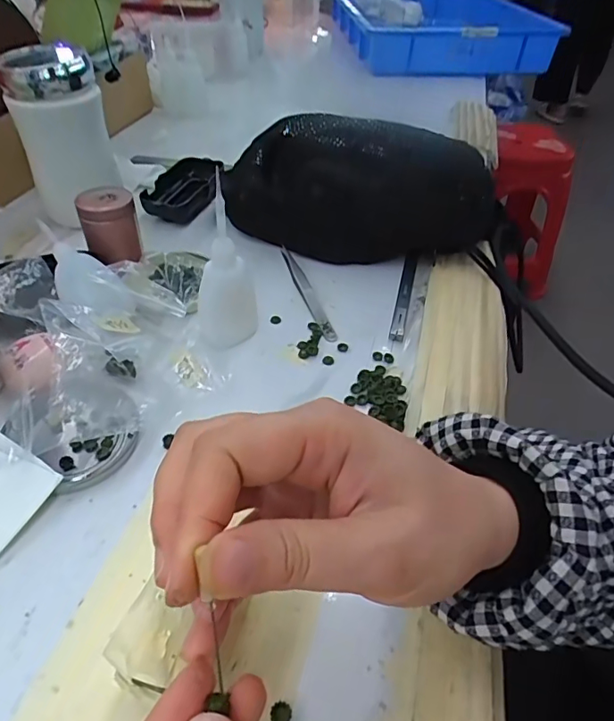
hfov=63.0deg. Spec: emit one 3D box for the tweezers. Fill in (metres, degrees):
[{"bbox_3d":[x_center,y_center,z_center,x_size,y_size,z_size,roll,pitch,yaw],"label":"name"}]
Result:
[{"bbox_3d":[-0.003,-0.062,0.427,0.012,0.004,0.132,-11,47,-16],"label":"tweezers"}]

